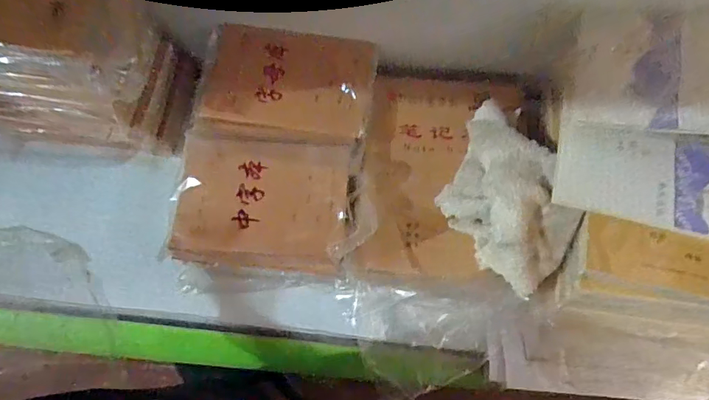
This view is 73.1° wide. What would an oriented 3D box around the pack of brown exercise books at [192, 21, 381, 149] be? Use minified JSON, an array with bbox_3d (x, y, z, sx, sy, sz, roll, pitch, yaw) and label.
[{"bbox_3d":[-0.084,-0.134,0.567,0.212,0.036,0.139,8,67,2],"label":"pack of brown exercise books"}]

